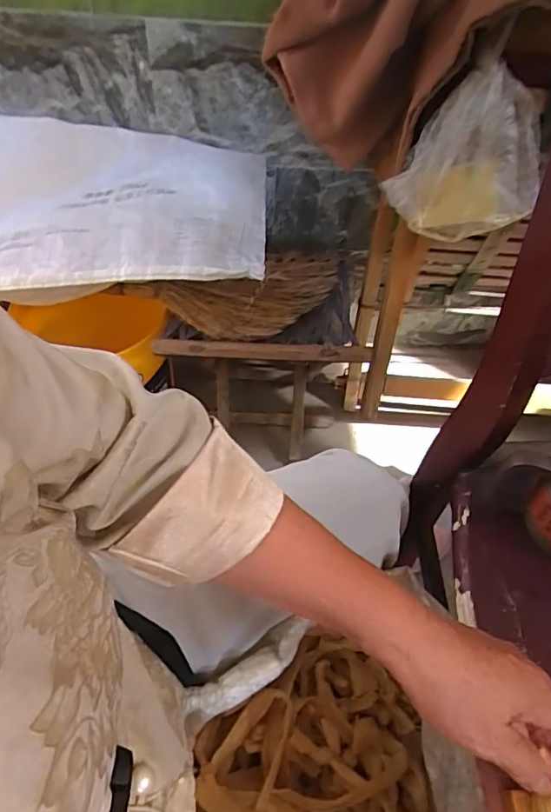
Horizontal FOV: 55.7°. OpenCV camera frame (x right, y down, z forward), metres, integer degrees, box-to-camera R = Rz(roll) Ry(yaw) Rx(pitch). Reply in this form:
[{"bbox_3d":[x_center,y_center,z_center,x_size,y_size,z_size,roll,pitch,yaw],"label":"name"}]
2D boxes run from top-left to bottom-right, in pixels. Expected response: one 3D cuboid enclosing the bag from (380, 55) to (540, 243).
[{"bbox_3d":[0.229,-0.297,0.626,0.158,0.174,0.085,8,49,4],"label":"bag"}]

